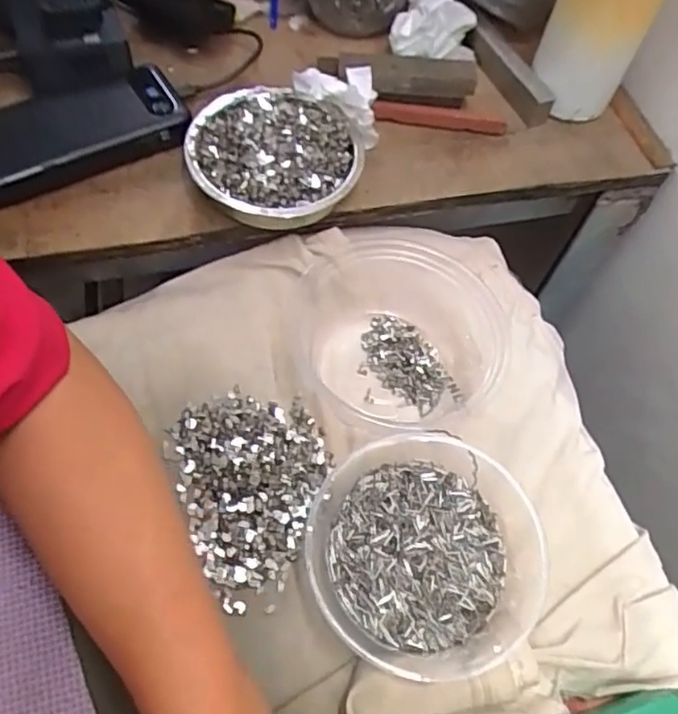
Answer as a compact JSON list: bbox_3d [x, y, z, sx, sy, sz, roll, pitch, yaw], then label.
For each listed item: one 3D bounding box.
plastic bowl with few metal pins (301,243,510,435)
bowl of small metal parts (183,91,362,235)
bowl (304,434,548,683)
[{"bbox_3d":[0.042,-0.014,0.416,0.147,0.041,0.123,22,61,8],"label":"plastic bowl with few metal pins"},{"bbox_3d":[-0.046,-0.143,0.448,0.118,0.025,0.117,2,60,-3],"label":"bowl of small metal parts"},{"bbox_3d":[0.055,0.106,0.346,0.143,0.044,0.121,-16,62,-13],"label":"bowl"}]

